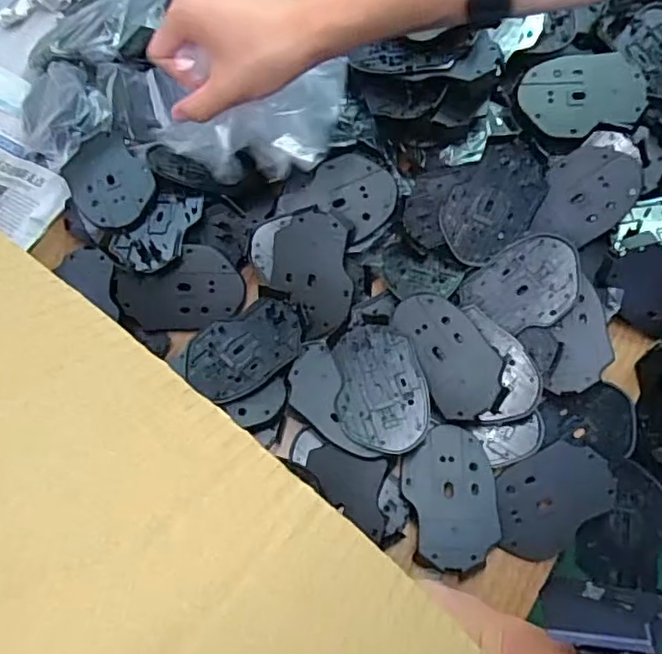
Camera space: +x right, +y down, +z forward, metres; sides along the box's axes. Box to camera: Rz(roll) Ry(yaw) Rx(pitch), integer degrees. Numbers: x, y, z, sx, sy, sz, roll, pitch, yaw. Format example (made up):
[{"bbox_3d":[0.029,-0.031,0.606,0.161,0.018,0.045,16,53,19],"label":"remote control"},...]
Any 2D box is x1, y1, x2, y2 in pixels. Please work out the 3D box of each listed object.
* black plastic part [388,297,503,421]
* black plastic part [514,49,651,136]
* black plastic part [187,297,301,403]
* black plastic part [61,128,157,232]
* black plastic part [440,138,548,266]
[{"bbox_3d":[0.098,0.020,0.515,0.064,0.008,0.109,-34,78,4],"label":"black plastic part"},{"bbox_3d":[0.229,-0.209,0.555,0.109,0.008,0.070,-6,89,3],"label":"black plastic part"},{"bbox_3d":[-0.075,0.018,0.533,0.104,0.011,0.068,-38,75,-12],"label":"black plastic part"},{"bbox_3d":[-0.209,-0.139,0.573,0.071,0.006,0.105,-38,75,-12],"label":"black plastic part"},{"bbox_3d":[0.147,-0.111,0.555,0.070,0.005,0.109,41,96,4],"label":"black plastic part"}]

